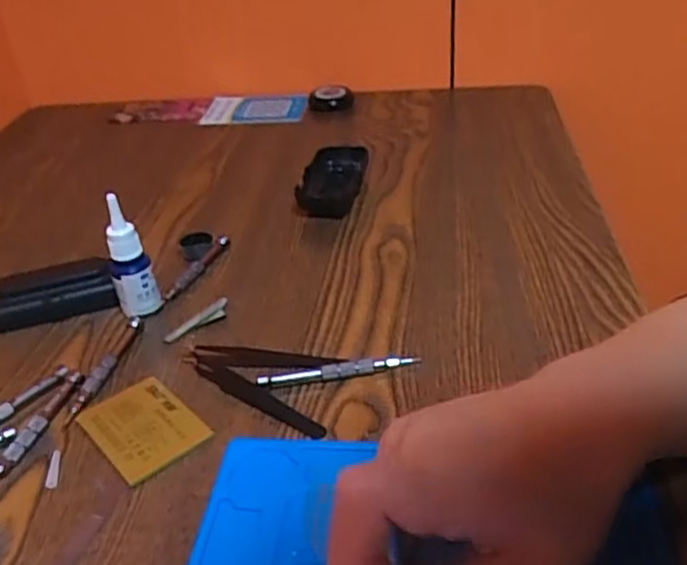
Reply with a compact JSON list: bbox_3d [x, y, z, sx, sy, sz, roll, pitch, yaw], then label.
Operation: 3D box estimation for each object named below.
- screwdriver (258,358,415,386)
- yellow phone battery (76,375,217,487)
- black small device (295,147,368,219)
[{"bbox_3d":[-0.003,0.056,0.442,0.101,0.011,0.009,-7,34,-3],"label":"screwdriver"},{"bbox_3d":[-0.121,0.086,0.417,0.053,0.005,0.072,-30,41,-32],"label":"yellow phone battery"},{"bbox_3d":[-0.010,-0.096,0.660,0.051,0.028,0.102,1,34,10],"label":"black small device"}]

